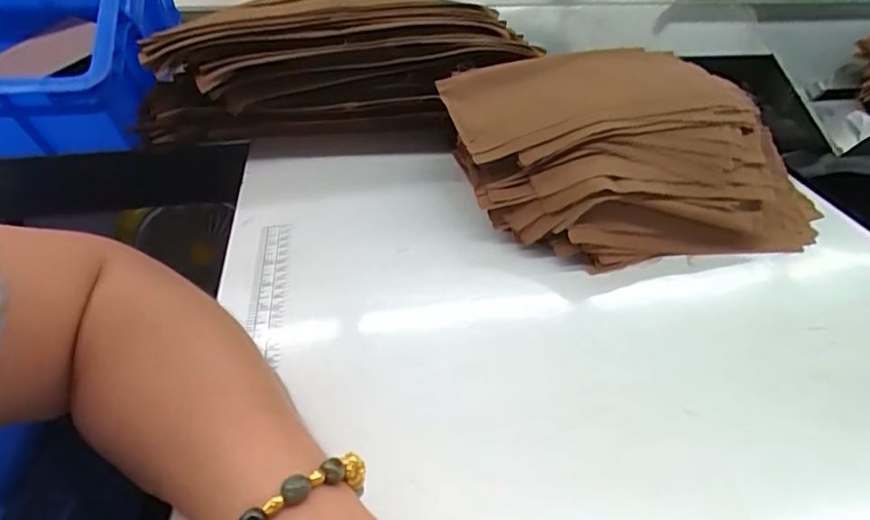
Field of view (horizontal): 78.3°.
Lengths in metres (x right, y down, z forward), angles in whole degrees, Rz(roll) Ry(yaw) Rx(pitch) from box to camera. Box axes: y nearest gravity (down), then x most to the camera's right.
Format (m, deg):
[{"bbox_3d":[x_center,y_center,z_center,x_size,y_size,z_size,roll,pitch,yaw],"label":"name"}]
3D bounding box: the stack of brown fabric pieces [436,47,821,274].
[{"bbox_3d":[0.166,-0.097,0.463,0.299,0.102,0.188,-5,38,-9],"label":"stack of brown fabric pieces"}]

